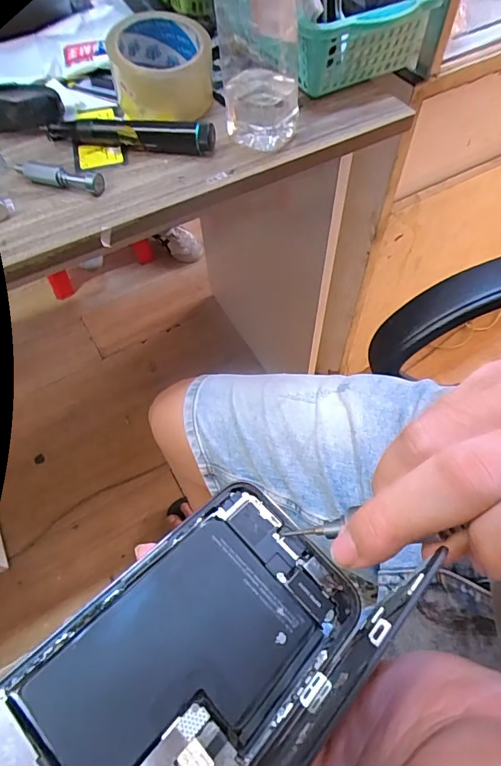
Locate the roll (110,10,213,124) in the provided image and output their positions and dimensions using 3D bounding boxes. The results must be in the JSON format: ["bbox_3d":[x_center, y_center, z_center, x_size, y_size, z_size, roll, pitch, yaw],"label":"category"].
[{"bbox_3d":[-0.088,-0.316,0.442,0.096,0.066,0.096,-9,58,-4],"label":"roll"}]

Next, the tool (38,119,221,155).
[{"bbox_3d":[-0.117,-0.236,0.416,0.171,0.028,0.019,8,58,7],"label":"tool"}]

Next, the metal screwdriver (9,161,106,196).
[{"bbox_3d":[-0.171,-0.185,0.394,0.087,0.016,0.016,15,59,11],"label":"metal screwdriver"}]

